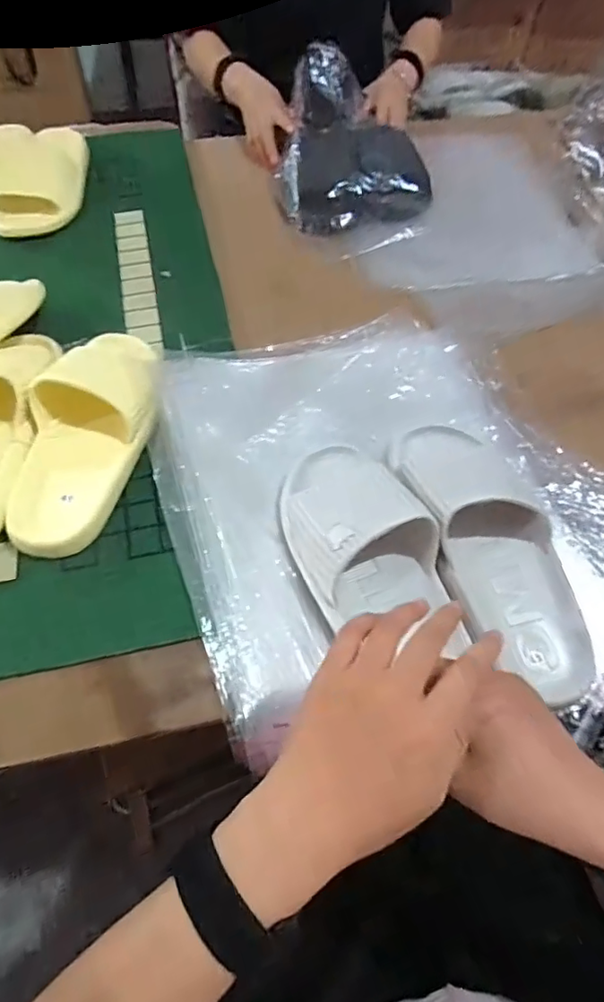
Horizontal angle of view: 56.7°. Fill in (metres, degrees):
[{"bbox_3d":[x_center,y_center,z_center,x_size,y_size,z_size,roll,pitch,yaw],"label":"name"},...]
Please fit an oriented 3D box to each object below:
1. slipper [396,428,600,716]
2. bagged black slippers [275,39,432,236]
[{"bbox_3d":[0.166,0.033,0.476,0.106,0.058,0.261,-17,67,-14],"label":"slipper"},{"bbox_3d":[0.076,-0.511,0.803,0.205,0.128,0.290,5,56,0],"label":"bagged black slippers"}]

